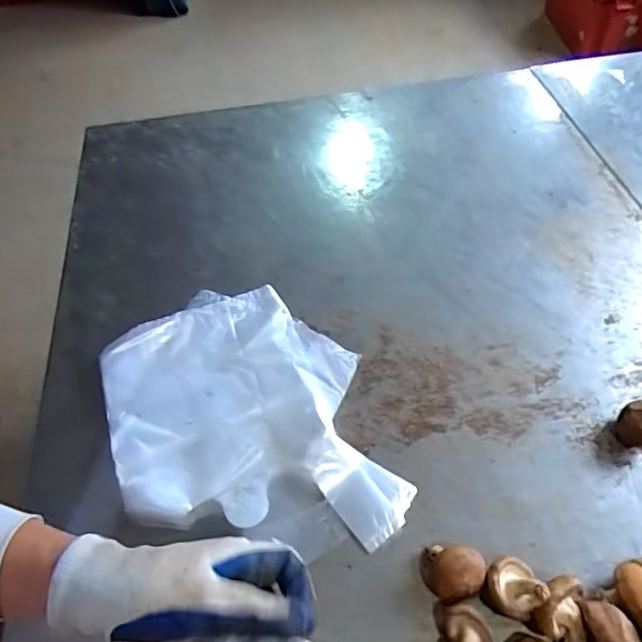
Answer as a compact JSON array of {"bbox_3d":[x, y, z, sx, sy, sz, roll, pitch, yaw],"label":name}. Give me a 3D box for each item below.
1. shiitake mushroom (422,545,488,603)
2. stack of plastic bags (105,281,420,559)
[{"bbox_3d":[0.110,0.215,0.475,0.051,0.036,0.043,29,58,23],"label":"shiitake mushroom"},{"bbox_3d":[-0.085,0.094,0.576,0.263,0.035,0.299,-13,52,-8],"label":"stack of plastic bags"}]

